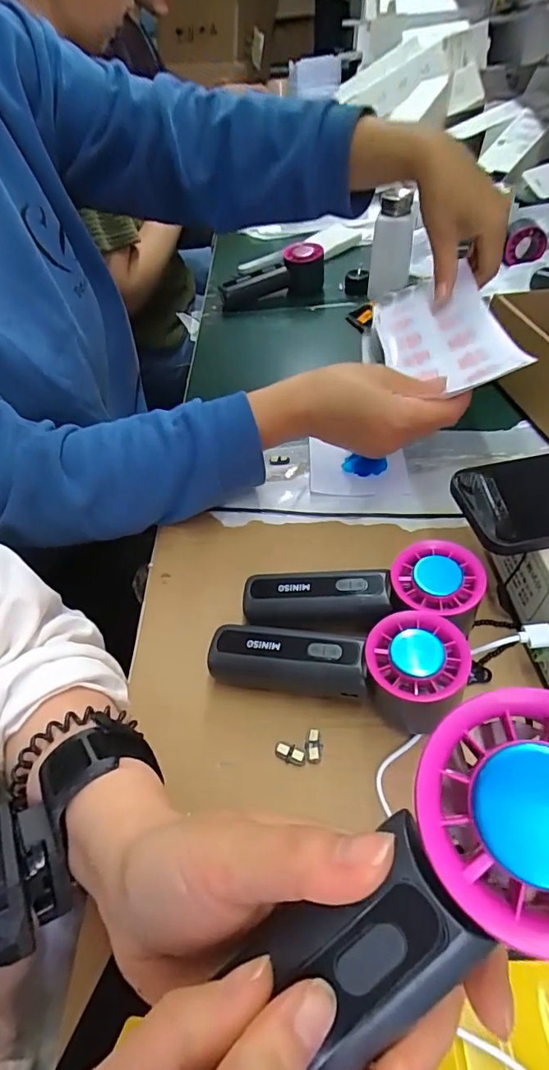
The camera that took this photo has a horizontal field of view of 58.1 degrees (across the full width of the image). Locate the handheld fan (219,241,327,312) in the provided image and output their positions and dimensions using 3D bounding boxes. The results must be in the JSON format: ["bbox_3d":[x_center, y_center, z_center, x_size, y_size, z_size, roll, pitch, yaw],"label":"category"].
[{"bbox_3d":[-0.002,-0.370,0.721,0.153,0.049,0.071,-16,49,7],"label":"handheld fan"}]

